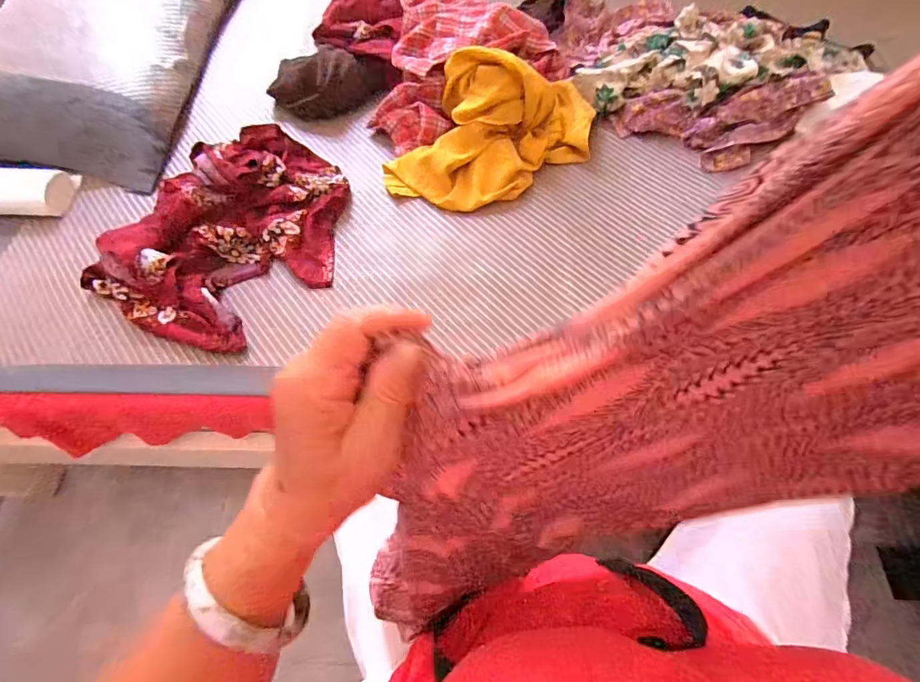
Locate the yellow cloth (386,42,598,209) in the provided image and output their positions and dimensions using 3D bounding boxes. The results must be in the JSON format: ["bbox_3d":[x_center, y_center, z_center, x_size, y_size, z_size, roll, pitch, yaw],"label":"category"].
[{"bbox_3d":[0.044,-0.313,0.670,0.308,0.128,0.199,-1,62,2],"label":"yellow cloth"}]

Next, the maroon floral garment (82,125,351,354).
[{"bbox_3d":[-0.308,-0.166,0.635,0.271,0.076,0.356,26,66,15],"label":"maroon floral garment"}]

